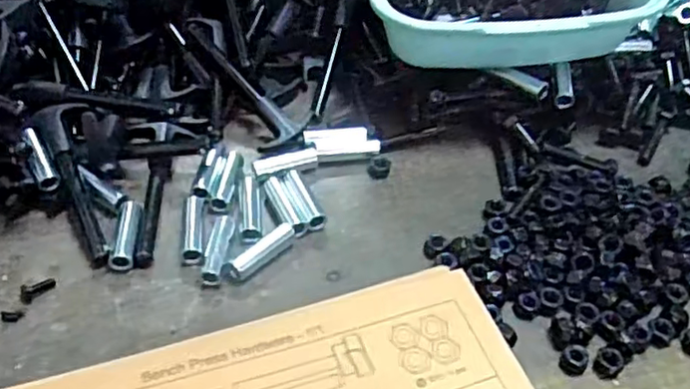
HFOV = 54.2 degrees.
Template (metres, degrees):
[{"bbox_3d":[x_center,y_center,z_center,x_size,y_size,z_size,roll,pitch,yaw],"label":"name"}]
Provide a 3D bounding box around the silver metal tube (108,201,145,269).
[{"bbox_3d":[-0.146,0.028,0.455,0.018,0.012,0.057,1,45,-3],"label":"silver metal tube"}]

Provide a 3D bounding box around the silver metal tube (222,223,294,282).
[{"bbox_3d":[-0.056,0.039,0.452,0.056,0.012,0.012,-33,56,-31],"label":"silver metal tube"}]

